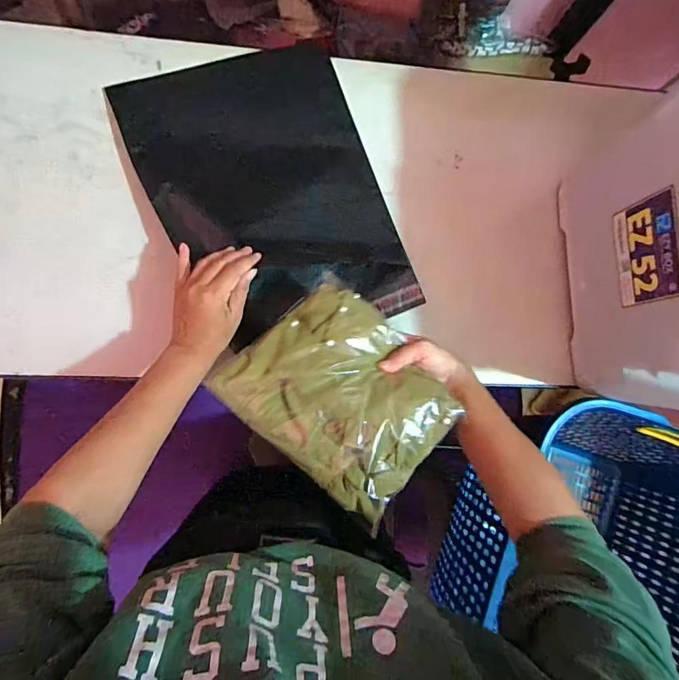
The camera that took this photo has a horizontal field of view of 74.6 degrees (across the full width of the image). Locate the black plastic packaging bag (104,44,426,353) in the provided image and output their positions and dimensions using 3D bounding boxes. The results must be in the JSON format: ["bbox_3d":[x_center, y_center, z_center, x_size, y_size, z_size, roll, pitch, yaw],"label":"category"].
[{"bbox_3d":[-0.085,-0.189,0.550,0.282,0.075,0.372,-19,87,-8],"label":"black plastic packaging bag"}]

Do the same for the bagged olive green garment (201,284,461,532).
[{"bbox_3d":[0.006,0.054,0.472,0.219,0.044,0.177,41,82,-2],"label":"bagged olive green garment"}]

